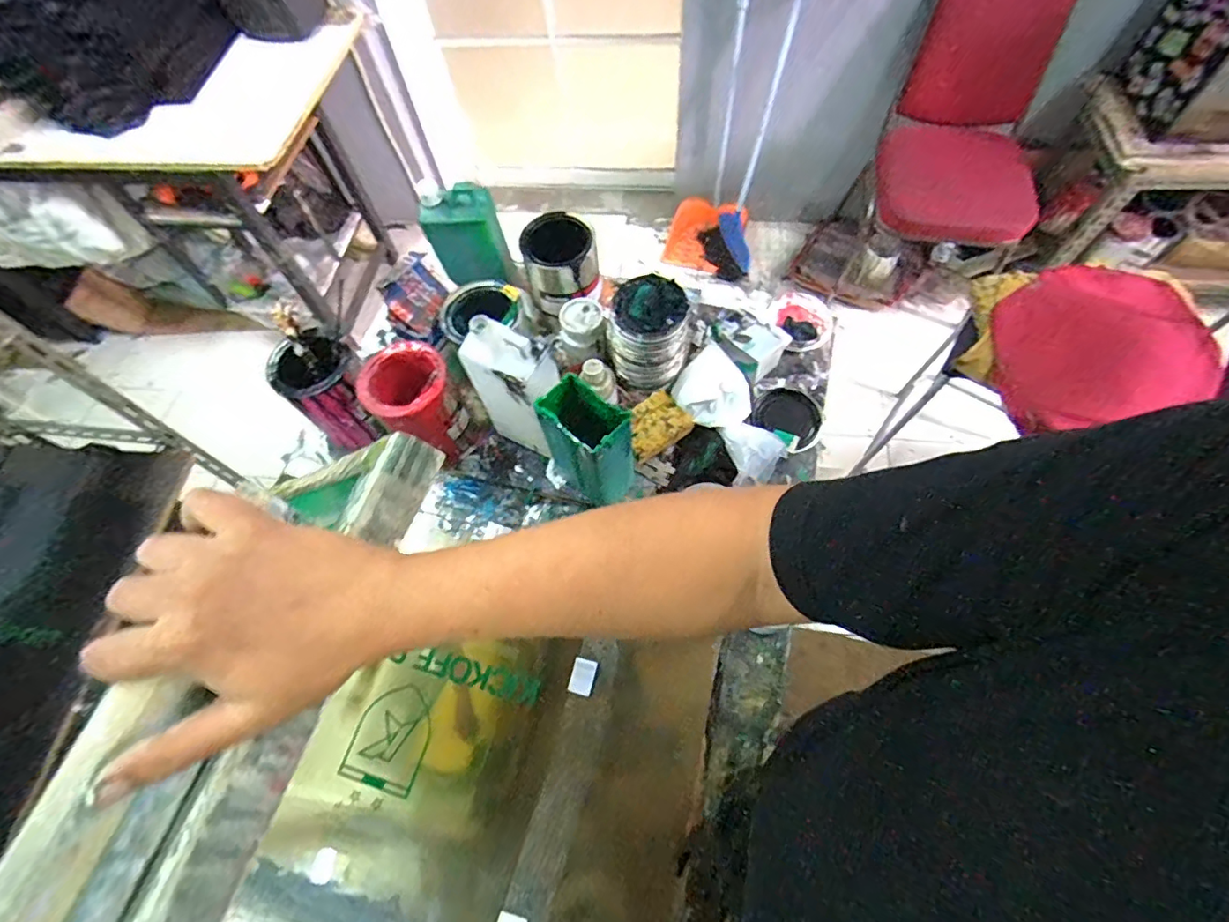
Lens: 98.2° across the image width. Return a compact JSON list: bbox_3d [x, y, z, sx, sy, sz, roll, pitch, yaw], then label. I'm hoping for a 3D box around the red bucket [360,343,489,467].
[{"bbox_3d":[-0.257,-0.070,0.717,0.102,0.151,0.102,-1,64,3],"label":"red bucket"}]

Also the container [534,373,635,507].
[{"bbox_3d":[-0.026,-0.011,0.654,0.106,0.190,0.076,38,72,19],"label":"container"}]

